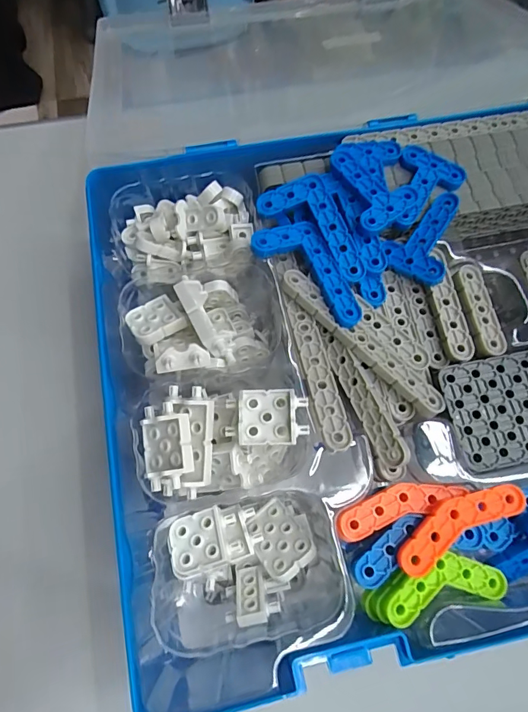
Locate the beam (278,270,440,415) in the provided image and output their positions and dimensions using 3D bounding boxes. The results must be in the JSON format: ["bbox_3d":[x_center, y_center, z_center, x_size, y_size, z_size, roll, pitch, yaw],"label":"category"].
[{"bbox_3d":[0.046,-0.007,0.206,0.097,0.004,0.014,41,75,11],"label":"beam"}]

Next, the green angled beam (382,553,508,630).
[{"bbox_3d":[0.076,0.097,0.179,0.054,0.006,0.021,-11,72,-5],"label":"green angled beam"}]

